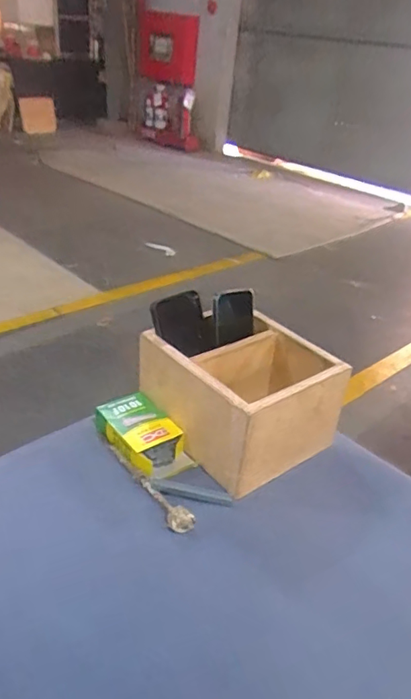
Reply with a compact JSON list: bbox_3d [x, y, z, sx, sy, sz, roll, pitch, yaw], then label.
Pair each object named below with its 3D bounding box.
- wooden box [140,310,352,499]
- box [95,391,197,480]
[{"bbox_3d":[0.049,0.055,0.740,0.197,0.126,0.221,-20,40,-36],"label":"wooden box"},{"bbox_3d":[-0.083,0.114,0.712,0.074,0.033,0.148,-19,39,-35],"label":"box"}]

